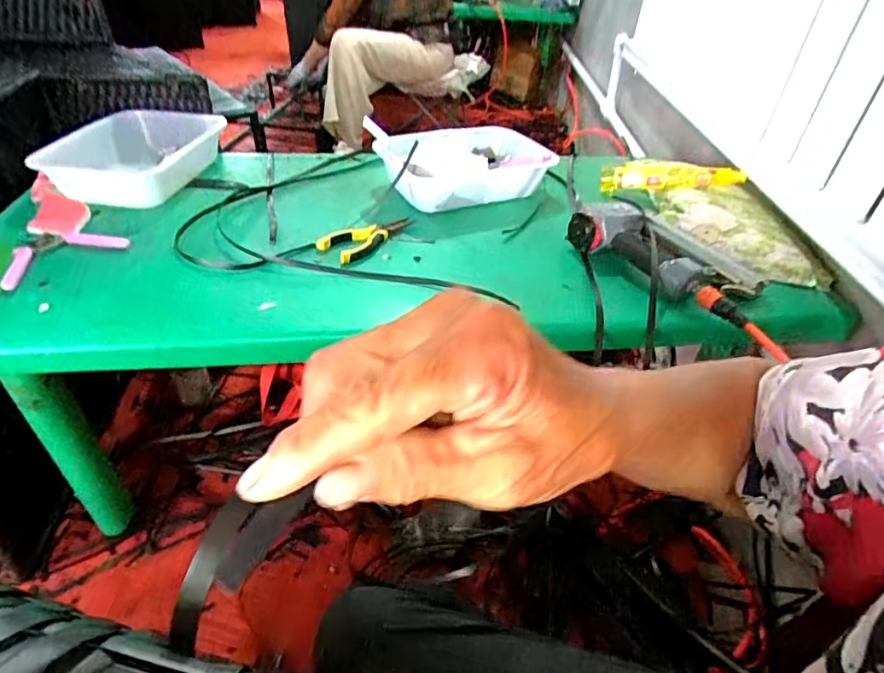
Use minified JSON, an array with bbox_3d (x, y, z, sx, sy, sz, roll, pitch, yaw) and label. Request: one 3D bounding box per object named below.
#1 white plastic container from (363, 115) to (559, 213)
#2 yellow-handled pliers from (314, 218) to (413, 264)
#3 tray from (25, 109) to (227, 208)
[{"bbox_3d":[0.038,-0.312,0.906,0.322,0.109,0.192,-4,41,-13],"label":"white plastic container"},{"bbox_3d":[-0.113,-0.151,0.771,0.072,0.014,0.140,29,45,25],"label":"yellow-handled pliers"},{"bbox_3d":[-0.516,-0.319,0.906,0.192,0.065,0.266,7,39,1],"label":"tray"}]

